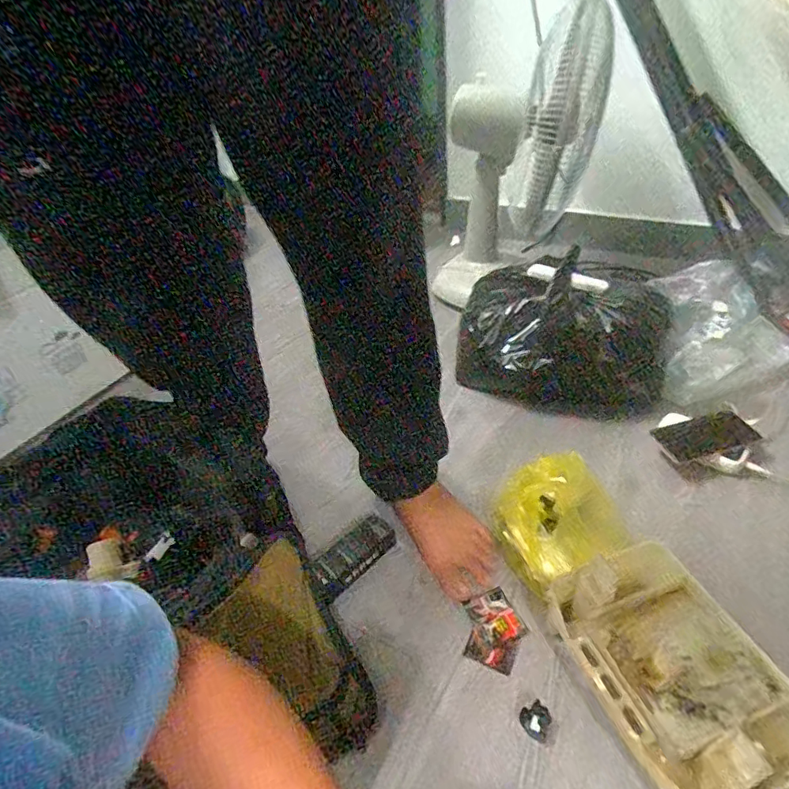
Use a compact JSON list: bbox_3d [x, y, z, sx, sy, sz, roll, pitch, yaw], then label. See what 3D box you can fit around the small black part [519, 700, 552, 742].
[{"bbox_3d":[0.150,0.344,0.545,0.030,0.021,0.031,-3,39,3],"label":"small black part"}]

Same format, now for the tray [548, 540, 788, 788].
[{"bbox_3d":[0.281,0.290,0.540,0.180,0.087,0.246,-15,38,-13],"label":"tray"}]

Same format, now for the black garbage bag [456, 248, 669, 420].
[{"bbox_3d":[0.304,-0.119,0.926,0.352,0.165,0.275,12,42,20],"label":"black garbage bag"}]

